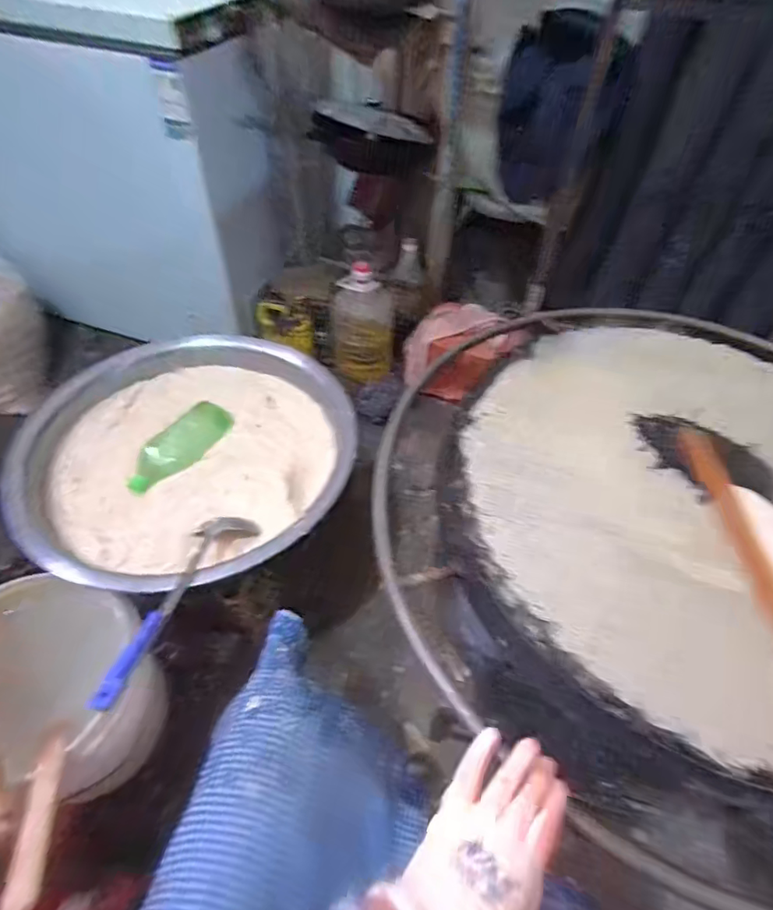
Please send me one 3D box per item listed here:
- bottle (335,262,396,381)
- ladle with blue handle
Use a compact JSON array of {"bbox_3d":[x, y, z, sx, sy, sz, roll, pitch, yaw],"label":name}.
[{"bbox_3d":[-0.059,-0.347,1.379,0.133,0.275,0.132,19,52,14],"label":"bottle"},{"bbox_3d":[-0.265,0.175,0.650,0.084,0.032,0.331,8,27,5],"label":"ladle with blue handle"}]

